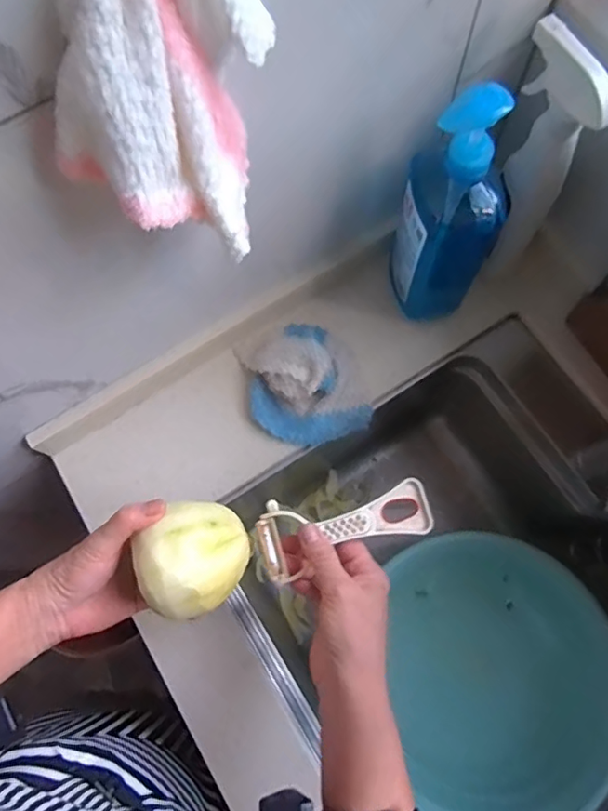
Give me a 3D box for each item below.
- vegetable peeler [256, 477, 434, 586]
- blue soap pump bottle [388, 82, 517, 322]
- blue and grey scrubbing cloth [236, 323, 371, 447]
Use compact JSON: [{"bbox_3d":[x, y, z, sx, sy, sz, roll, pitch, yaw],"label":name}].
[{"bbox_3d":[0.035,0.100,0.446,0.145,0.018,0.060,-10,73,-8],"label":"vegetable peeler"},{"bbox_3d":[0.132,-0.164,0.503,0.091,0.272,0.066,17,75,7],"label":"blue soap pump bottle"},{"bbox_3d":[0.000,-0.030,0.580,0.126,0.050,0.135,-14,73,-2],"label":"blue and grey scrubbing cloth"}]

